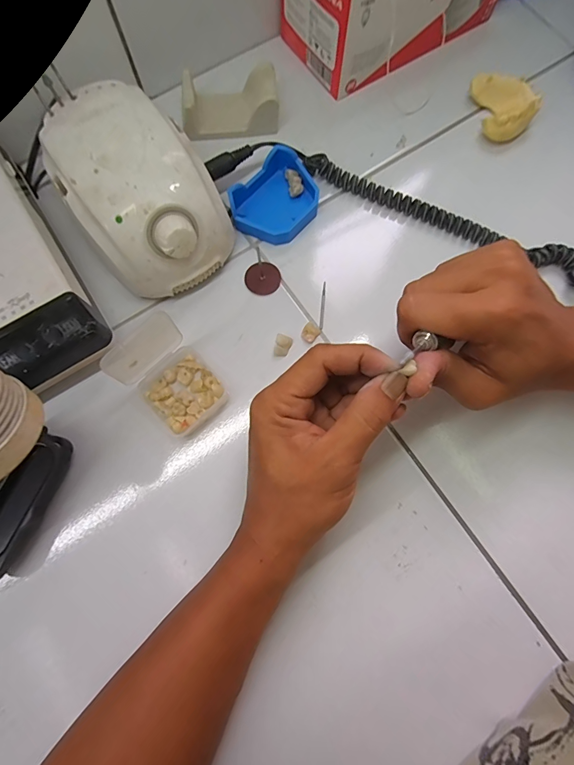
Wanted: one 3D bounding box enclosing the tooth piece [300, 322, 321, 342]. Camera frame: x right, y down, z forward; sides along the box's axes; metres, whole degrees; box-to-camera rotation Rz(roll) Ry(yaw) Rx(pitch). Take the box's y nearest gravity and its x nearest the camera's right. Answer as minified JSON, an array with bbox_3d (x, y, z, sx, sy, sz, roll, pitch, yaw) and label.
[{"bbox_3d":[0.019,-0.042,0.315,0.013,0.009,0.015,39,82,8],"label":"tooth piece"}]

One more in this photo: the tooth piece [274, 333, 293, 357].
[{"bbox_3d":[-0.003,-0.030,0.312,0.013,0.010,0.017,10,79,3],"label":"tooth piece"}]

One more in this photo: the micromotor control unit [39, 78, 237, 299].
[{"bbox_3d":[-0.113,-0.146,0.299,0.100,0.080,0.136,-34,80,-6],"label":"micromotor control unit"}]

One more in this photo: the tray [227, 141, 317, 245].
[{"bbox_3d":[-0.008,-0.161,0.333,0.061,0.020,0.079,41,82,8],"label":"tray"}]

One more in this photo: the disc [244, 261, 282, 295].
[{"bbox_3d":[-0.021,-0.090,0.329,0.029,0.004,0.030,0,78,1],"label":"disc"}]

